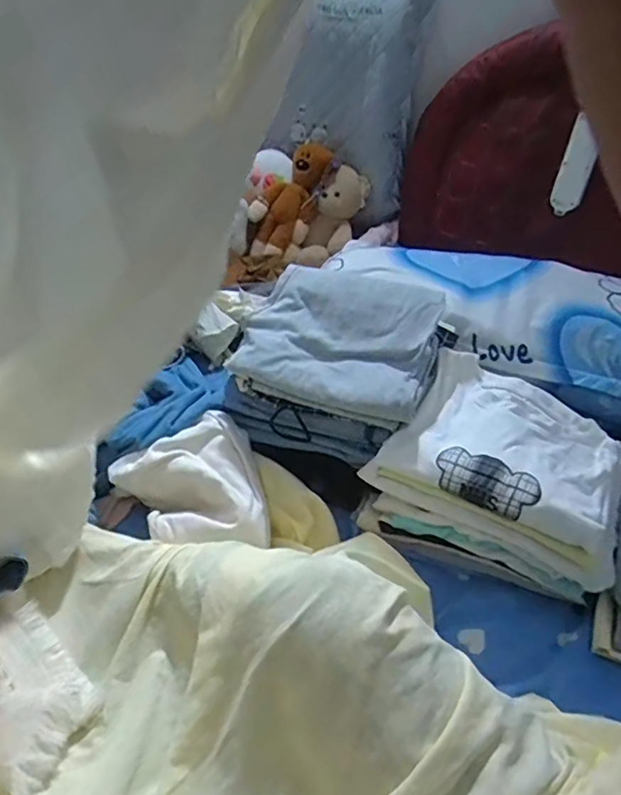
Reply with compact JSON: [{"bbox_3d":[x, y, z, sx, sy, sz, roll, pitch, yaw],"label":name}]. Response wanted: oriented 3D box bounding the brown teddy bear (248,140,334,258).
[{"bbox_3d":[-0.054,-0.464,1.332,0.108,0.289,0.097,18,20,-45],"label":"brown teddy bear"}]

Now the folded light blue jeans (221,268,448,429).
[{"bbox_3d":[0.038,-0.084,0.753,0.253,0.030,0.214,14,63,15],"label":"folded light blue jeans"}]

